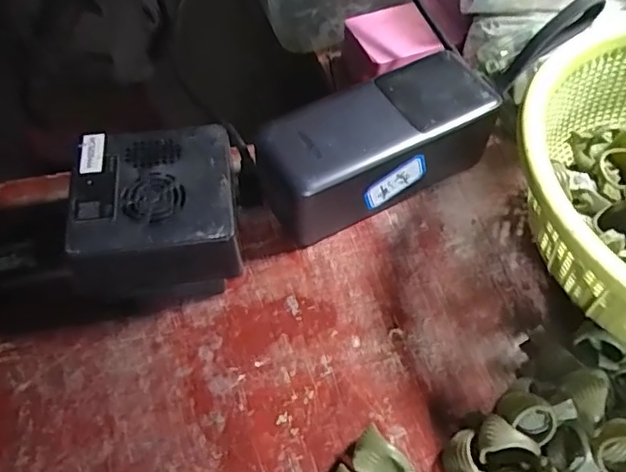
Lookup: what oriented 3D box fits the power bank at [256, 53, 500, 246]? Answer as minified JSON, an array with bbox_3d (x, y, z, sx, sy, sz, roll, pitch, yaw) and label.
[{"bbox_3d":[0.034,-0.049,0.322,0.132,0.052,0.052,-25,60,-16],"label":"power bank"}]

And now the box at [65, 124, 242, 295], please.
[{"bbox_3d":[-0.078,-0.008,0.294,0.080,0.051,0.079,-8,56,-6],"label":"box"}]

